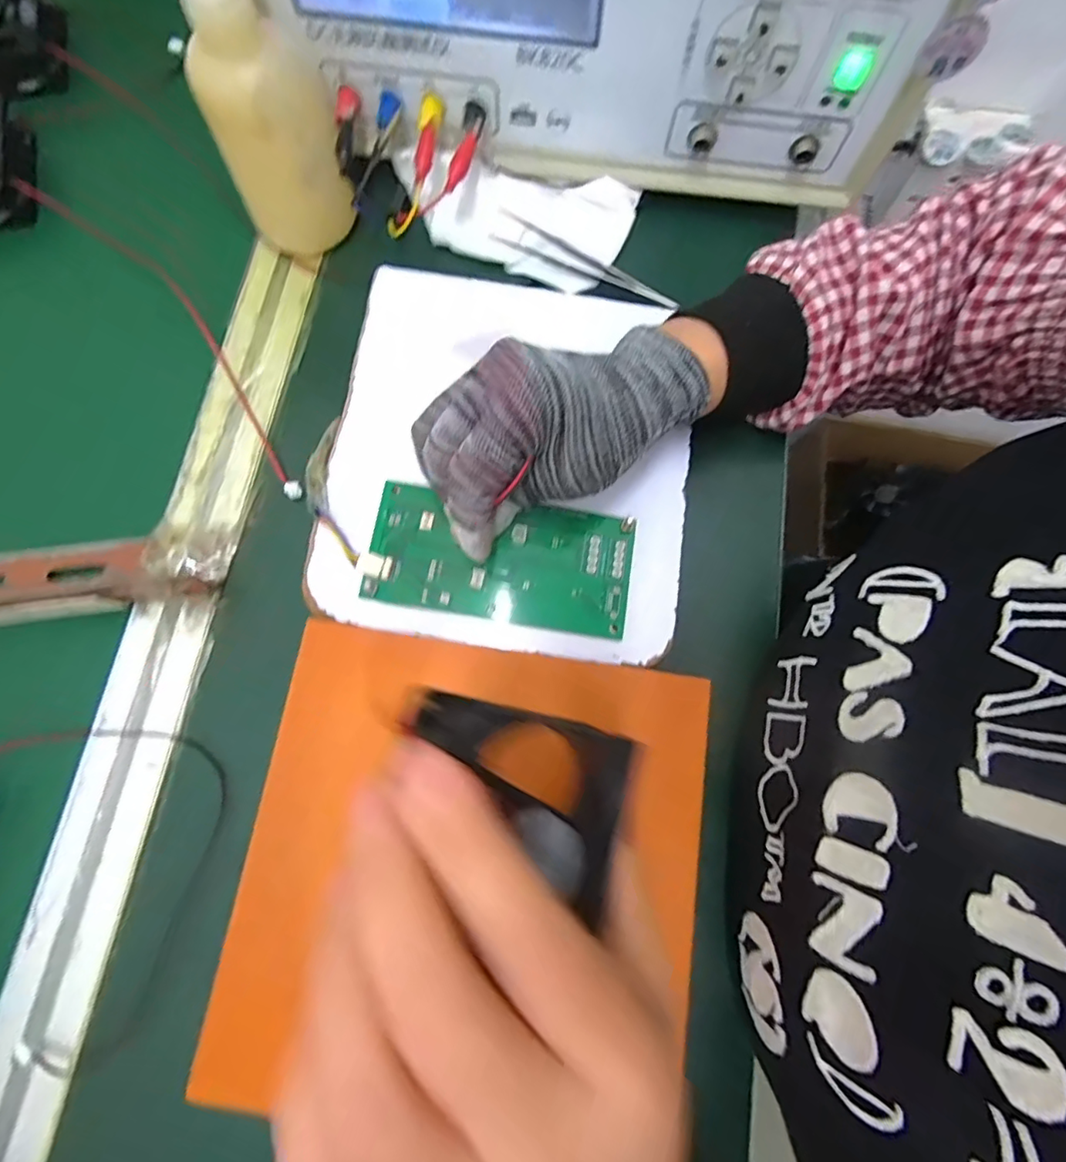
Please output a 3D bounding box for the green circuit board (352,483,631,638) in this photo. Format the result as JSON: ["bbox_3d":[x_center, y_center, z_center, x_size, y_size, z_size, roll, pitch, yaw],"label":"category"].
[{"bbox_3d":[-0.017,-0.012,0.282,0.134,0.009,0.064,8,77,0],"label":"green circuit board"}]

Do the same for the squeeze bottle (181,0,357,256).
[{"bbox_3d":[-0.143,-0.254,0.282,0.064,0.150,0.071,-19,77,-4],"label":"squeeze bottle"}]

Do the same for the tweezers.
[{"bbox_3d":[0.031,-0.191,0.333,0.121,0.008,0.019,30,78,6],"label":"tweezers"}]

